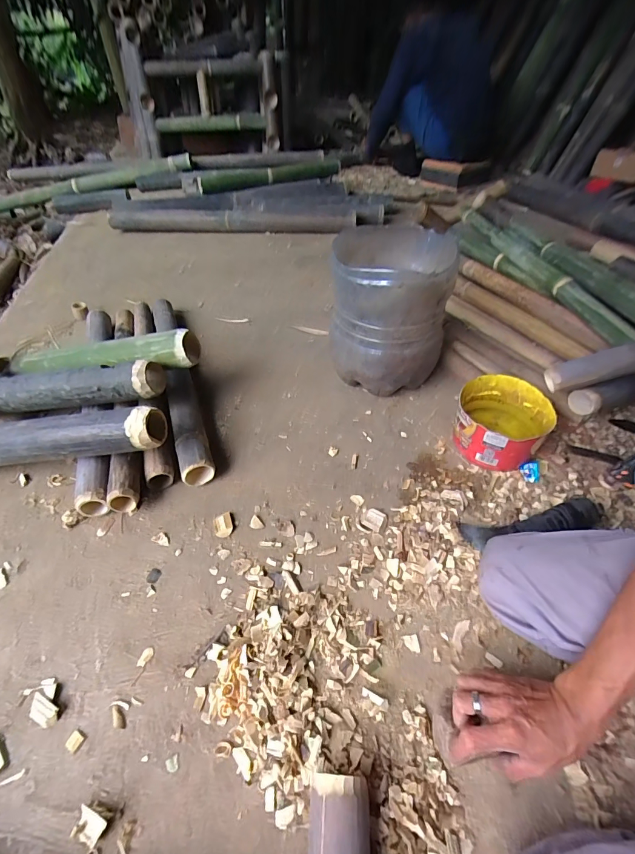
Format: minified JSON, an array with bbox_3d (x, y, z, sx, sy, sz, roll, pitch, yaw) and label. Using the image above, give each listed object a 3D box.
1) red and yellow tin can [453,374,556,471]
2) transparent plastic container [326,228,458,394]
[{"bbox_3d":[0.338,-0.004,0.691,0.149,0.117,0.145,0,48,0],"label":"red and yellow tin can"},{"bbox_3d":[0.147,-0.241,0.777,0.236,0.259,0.238,6,48,5],"label":"transparent plastic container"}]

